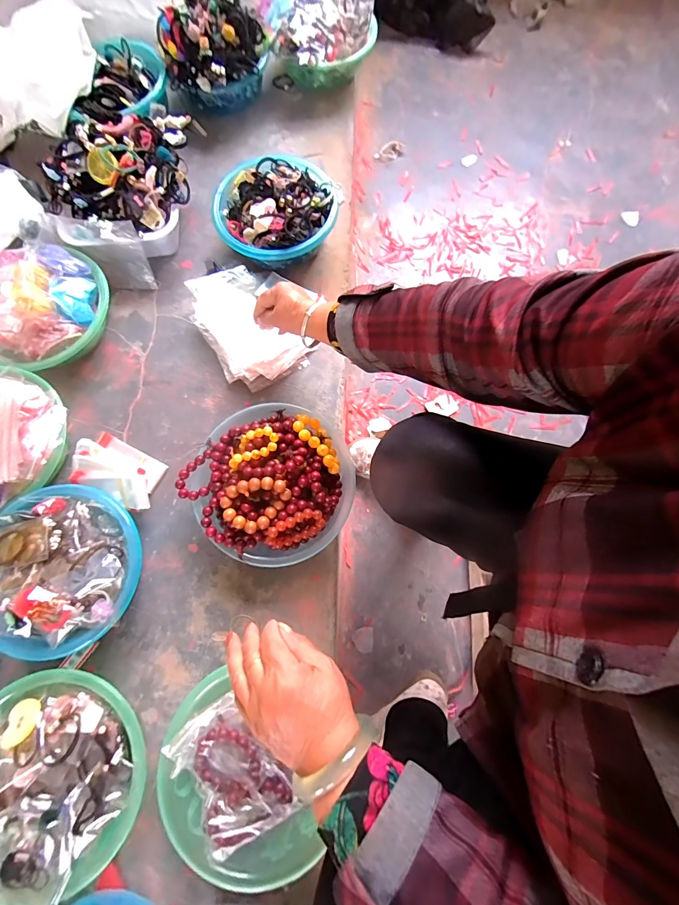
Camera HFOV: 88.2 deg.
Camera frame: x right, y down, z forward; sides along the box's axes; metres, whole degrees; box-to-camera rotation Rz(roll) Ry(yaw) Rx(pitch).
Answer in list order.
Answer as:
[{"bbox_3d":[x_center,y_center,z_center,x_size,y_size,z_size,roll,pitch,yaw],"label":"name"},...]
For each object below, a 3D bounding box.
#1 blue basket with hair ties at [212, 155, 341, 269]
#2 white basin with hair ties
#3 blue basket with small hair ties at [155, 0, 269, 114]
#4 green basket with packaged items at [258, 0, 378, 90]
[{"bbox_3d":[-0.117,-0.438,0.666,0.221,0.095,0.210,5,76,2],"label":"blue basket with hair ties"},{"bbox_3d":[-0.399,-0.494,0.643,0.239,0.120,0.259,0,76,0],"label":"white basin with hair ties"},{"bbox_3d":[-0.257,-0.818,0.723,0.171,0.134,0.170,20,77,5],"label":"blue basket with small hair ties"},{"bbox_3d":[-0.047,-0.912,0.776,0.248,0.133,0.190,-11,76,-2],"label":"green basket with packaged items"}]

